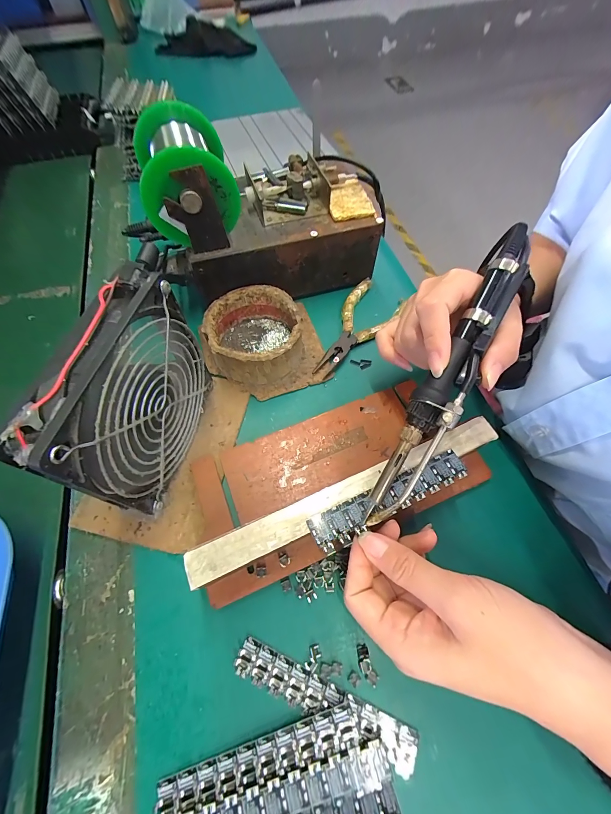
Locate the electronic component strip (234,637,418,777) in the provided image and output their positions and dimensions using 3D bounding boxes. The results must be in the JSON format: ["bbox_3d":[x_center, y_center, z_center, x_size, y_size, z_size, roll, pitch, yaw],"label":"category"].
[{"bbox_3d":[0.009,0.169,0.182,0.108,0.006,0.019,21,65,13],"label":"electronic component strip"}]

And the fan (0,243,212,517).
[{"bbox_3d":[-0.101,-0.002,0.204,0.024,0.129,0.122,10,63,8],"label":"fan"}]

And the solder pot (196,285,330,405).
[{"bbox_3d":[-0.038,-0.063,0.284,0.104,0.039,0.098,-16,63,-6],"label":"solder pot"}]

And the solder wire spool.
[{"bbox_3d":[-0.095,-0.183,0.256,0.067,0.078,0.088,-16,63,-8],"label":"solder wire spool"}]

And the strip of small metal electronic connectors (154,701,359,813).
[{"bbox_3d":[-0.025,0.191,0.169,0.109,0.007,0.019,-18,63,-7],"label":"strip of small metal electronic connectors"}]

